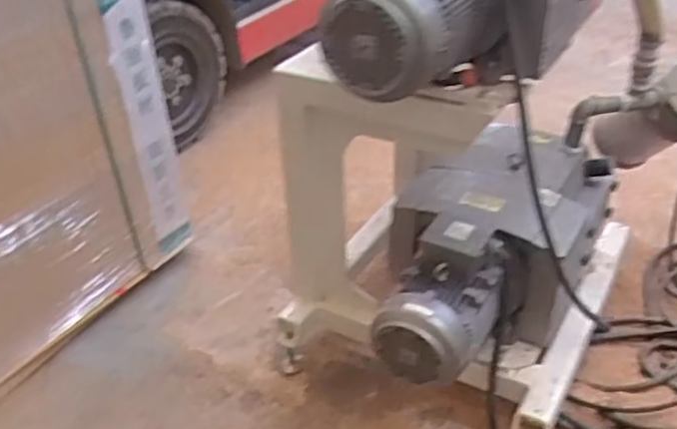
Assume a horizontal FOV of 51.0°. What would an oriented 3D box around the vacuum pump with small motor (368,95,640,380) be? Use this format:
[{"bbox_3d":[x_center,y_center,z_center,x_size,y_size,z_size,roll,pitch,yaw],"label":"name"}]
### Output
[{"bbox_3d":[0.399,0.044,1.825,0.418,0.380,0.904,19,41,29],"label":"vacuum pump with small motor"}]

